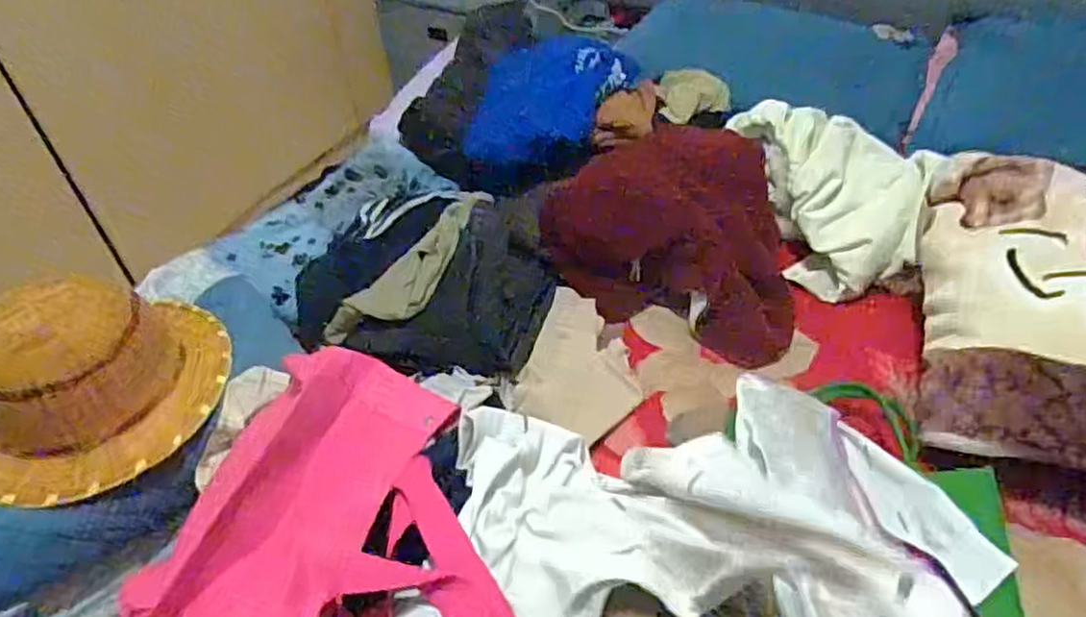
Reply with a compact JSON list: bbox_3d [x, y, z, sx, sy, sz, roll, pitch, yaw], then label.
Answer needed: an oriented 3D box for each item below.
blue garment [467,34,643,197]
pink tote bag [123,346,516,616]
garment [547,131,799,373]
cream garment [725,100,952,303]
[{"bbox_3d":[0.005,-0.403,1.372,0.242,0.135,0.435,17,48,20],"label":"blue garment"},{"bbox_3d":[-0.197,0.208,0.728,0.298,0.113,0.354,10,46,13],"label":"pink tote bag"},{"bbox_3d":[0.199,-0.116,1.226,0.397,0.110,0.443,0,45,4],"label":"garment"},{"bbox_3d":[0.506,-0.210,1.254,0.248,0.137,0.408,-6,45,-2],"label":"cream garment"}]

